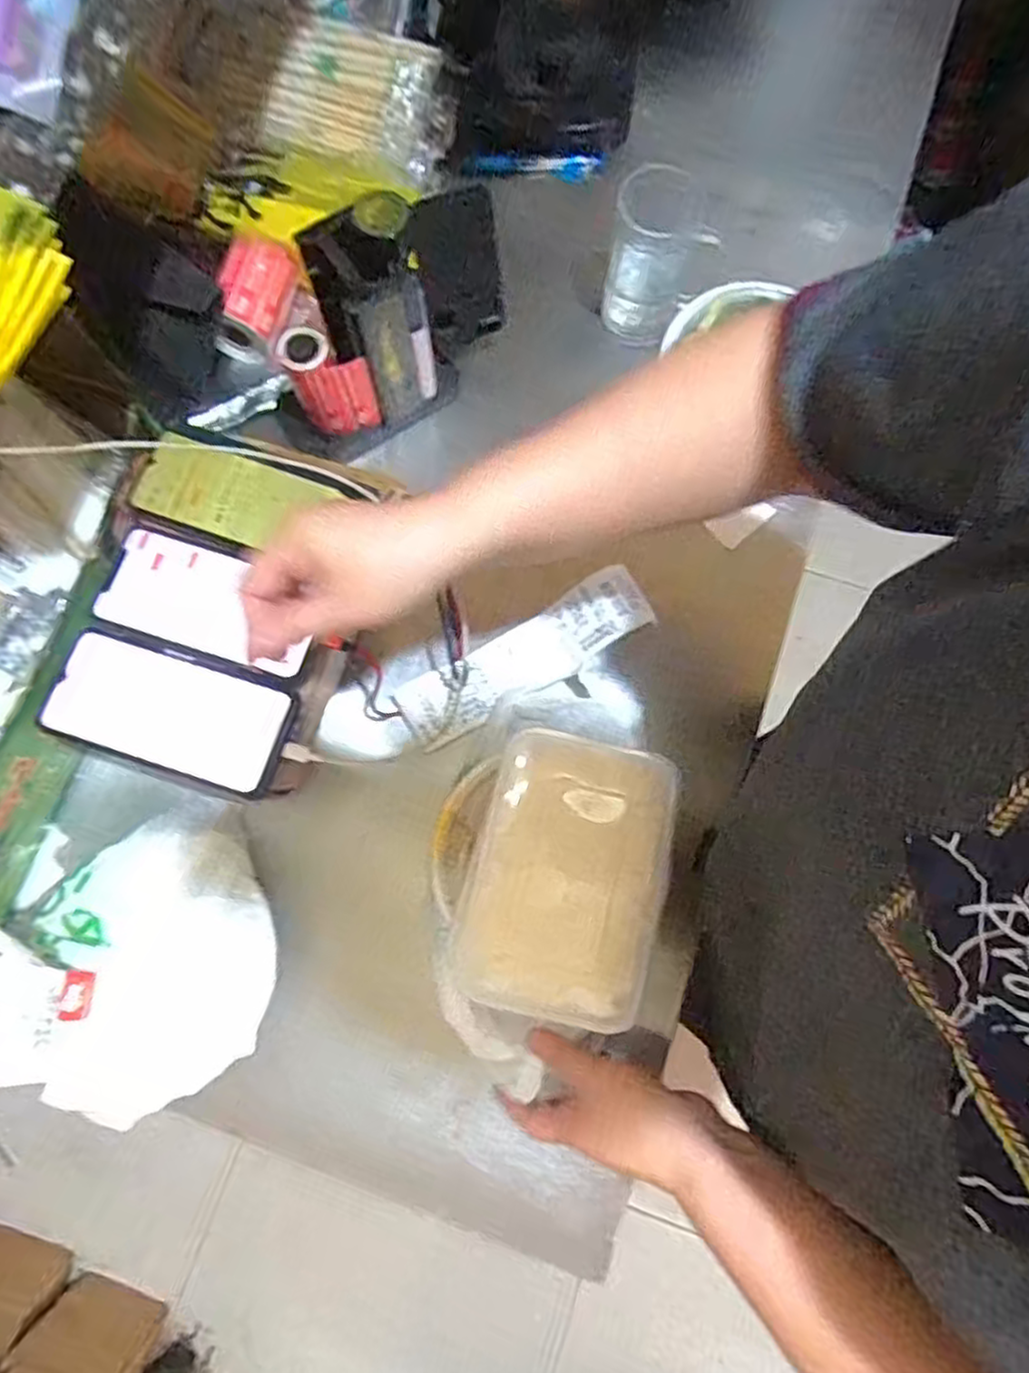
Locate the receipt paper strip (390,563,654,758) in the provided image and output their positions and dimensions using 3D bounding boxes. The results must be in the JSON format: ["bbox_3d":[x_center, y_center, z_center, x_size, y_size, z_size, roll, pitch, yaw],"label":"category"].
[{"bbox_3d":[0.008,-0.025,0.587,0.213,0.036,0.059,-29,78,-7],"label":"receipt paper strip"}]

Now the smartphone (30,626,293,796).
[{"bbox_3d":[-0.235,0.016,0.492,0.159,0.012,0.077,17,76,4],"label":"smartphone"}]

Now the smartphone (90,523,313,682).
[{"bbox_3d":[-0.209,-0.059,0.498,0.150,0.007,0.074,17,76,4],"label":"smartphone"}]

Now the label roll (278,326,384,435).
[{"bbox_3d":[-0.154,-0.248,0.603,0.065,0.081,0.039,29,78,7],"label":"label roll"}]

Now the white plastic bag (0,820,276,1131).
[{"bbox_3d":[-0.242,0.174,0.452,0.153,0.119,0.170,-31,78,-7],"label":"white plastic bag"}]

